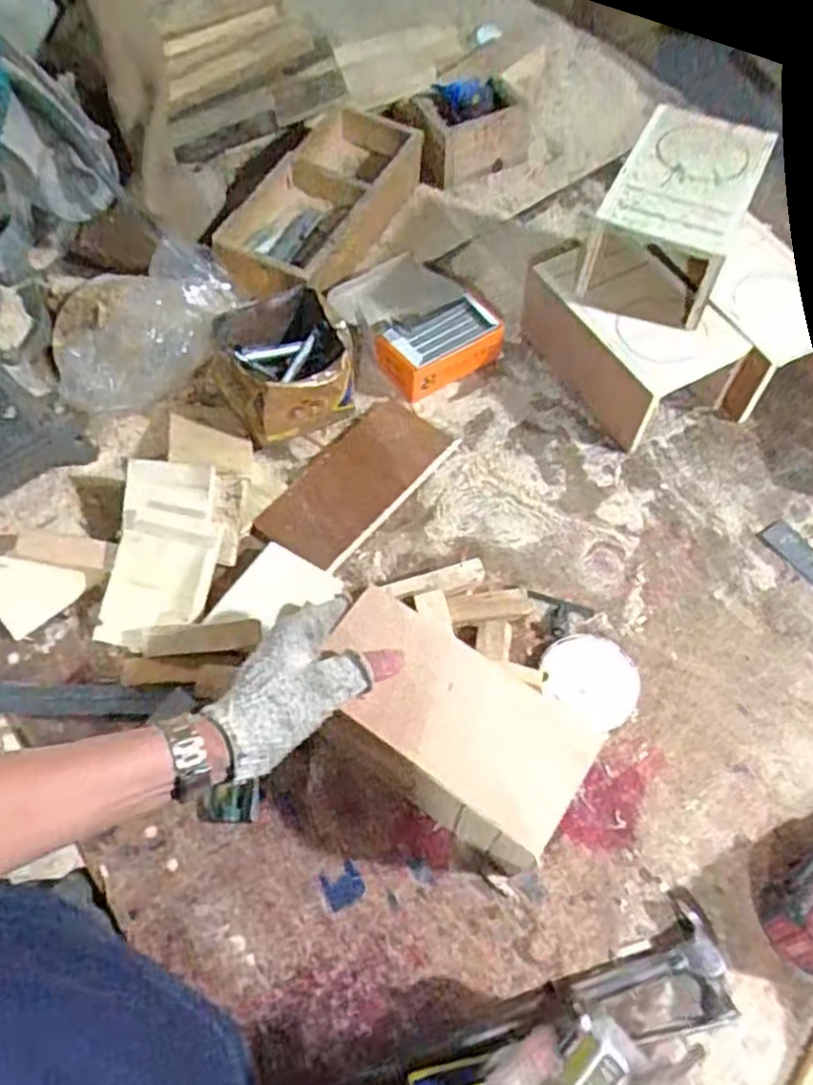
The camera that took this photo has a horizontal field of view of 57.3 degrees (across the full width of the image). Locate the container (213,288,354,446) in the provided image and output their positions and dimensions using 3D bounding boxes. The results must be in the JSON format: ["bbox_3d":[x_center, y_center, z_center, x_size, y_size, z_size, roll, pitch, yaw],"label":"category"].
[{"bbox_3d":[-0.124,-0.180,0.757,0.128,0.073,0.122,-20,62,-10],"label":"container"}]

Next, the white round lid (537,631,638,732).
[{"bbox_3d":[0.160,0.114,0.638,0.081,0.009,0.074,0,61,1],"label":"white round lid"}]

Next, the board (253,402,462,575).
[{"bbox_3d":[-0.050,-0.063,0.733,0.101,0.014,0.198,37,67,19],"label":"board"}]

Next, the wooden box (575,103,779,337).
[{"bbox_3d":[0.248,-0.297,0.707,0.117,0.101,0.143,22,63,13],"label":"wooden box"}]

